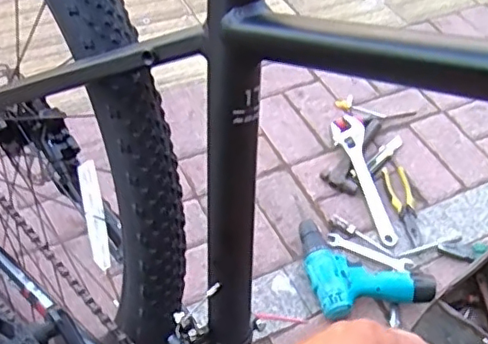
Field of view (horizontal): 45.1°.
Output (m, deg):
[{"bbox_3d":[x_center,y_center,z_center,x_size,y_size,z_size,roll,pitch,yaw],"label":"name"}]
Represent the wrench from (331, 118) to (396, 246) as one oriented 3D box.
[{"bbox_3d":[0.237,0.012,1.133,0.070,0.021,0.284,-10,65,-13],"label":"wrench"}]

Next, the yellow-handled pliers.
[{"bbox_3d":[0.304,0.063,1.114,0.049,0.019,0.177,-3,51,-7],"label":"yellow-handled pliers"}]

